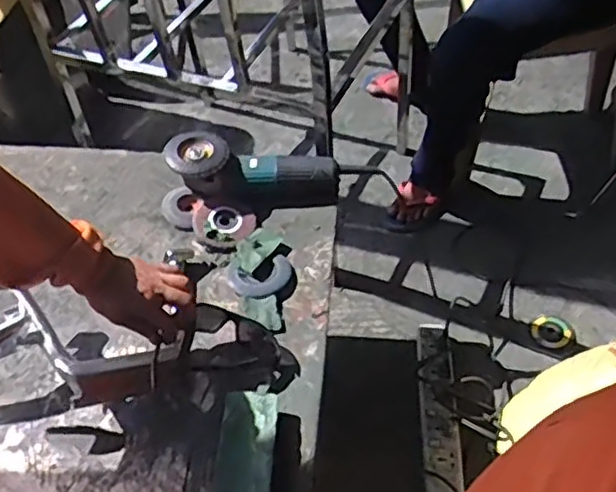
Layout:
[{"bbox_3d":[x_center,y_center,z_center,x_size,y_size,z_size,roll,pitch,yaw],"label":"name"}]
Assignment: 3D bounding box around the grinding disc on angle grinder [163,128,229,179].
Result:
[{"bbox_3d":[-0.171,-0.144,1.007,0.095,0.022,0.084,-7,60,-5],"label":"grinding disc on angle grinder"}]

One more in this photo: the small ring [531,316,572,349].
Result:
[{"bbox_3d":[0.491,0.173,1.322,0.072,0.021,0.075,-2,47,2],"label":"small ring"}]

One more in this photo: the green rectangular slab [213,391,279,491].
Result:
[{"bbox_3d":[-0.072,0.260,0.759,0.070,0.042,0.181,2,48,5],"label":"green rectangular slab"}]

